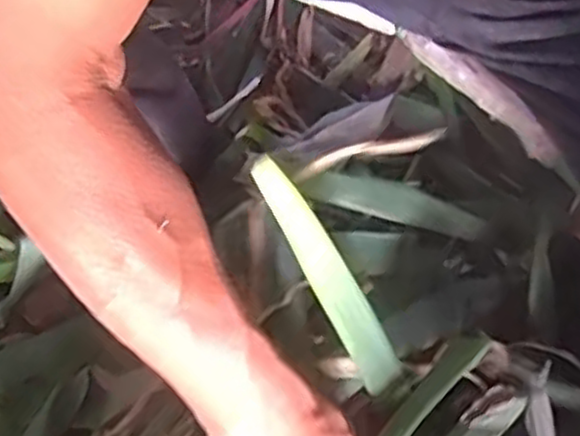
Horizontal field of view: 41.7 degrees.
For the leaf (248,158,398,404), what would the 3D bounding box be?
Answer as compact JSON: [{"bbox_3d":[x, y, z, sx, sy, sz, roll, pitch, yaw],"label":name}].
[{"bbox_3d":[0.025,0.038,0.494,0.026,0.014,0.178,-34,110,-11],"label":"leaf"}]

